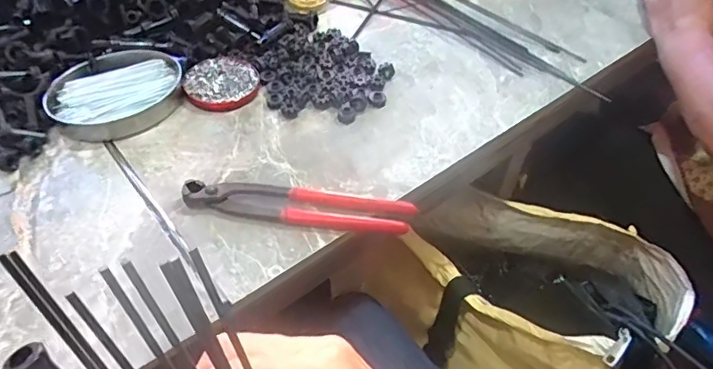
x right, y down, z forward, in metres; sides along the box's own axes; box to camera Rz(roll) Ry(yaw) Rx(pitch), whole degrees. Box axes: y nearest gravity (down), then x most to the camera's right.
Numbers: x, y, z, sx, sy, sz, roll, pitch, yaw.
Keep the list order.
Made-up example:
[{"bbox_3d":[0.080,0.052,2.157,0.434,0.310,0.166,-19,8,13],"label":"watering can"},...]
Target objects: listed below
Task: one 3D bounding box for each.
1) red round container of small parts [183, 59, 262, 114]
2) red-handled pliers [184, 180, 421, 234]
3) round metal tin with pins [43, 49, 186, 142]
[{"bbox_3d":[-0.151,-0.114,0.584,0.082,0.011,0.077,2,49,-3],"label":"red round container of small parts"},{"bbox_3d":[-0.052,0.018,0.468,0.202,0.020,0.036,6,49,1],"label":"red-handled pliers"},{"bbox_3d":[-0.253,-0.097,0.553,0.134,0.022,0.109,-30,58,-26],"label":"round metal tin with pins"}]

